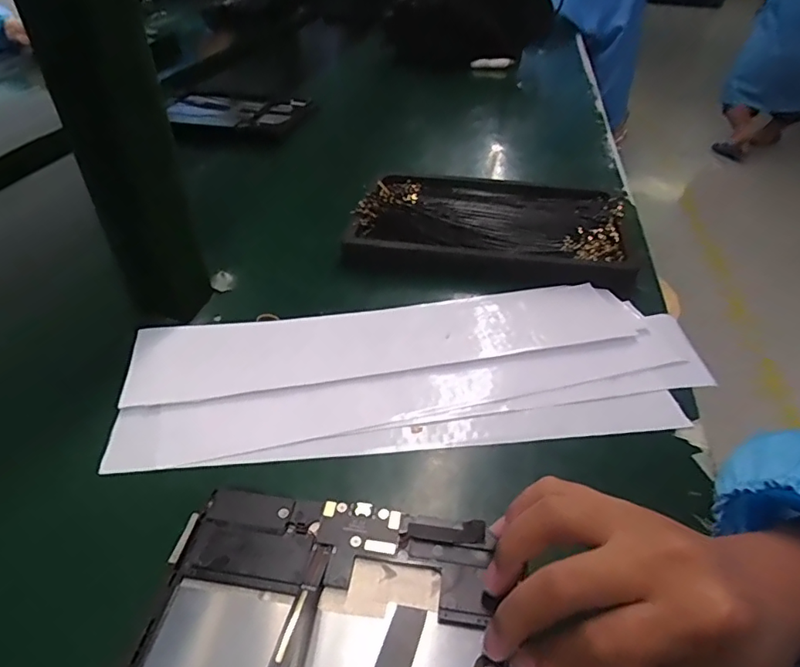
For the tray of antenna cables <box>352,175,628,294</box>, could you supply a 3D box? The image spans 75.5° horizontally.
[{"bbox_3d":[0.084,-0.101,0.479,0.240,0.027,0.160,7,42,6],"label":"tray of antenna cables"}]

